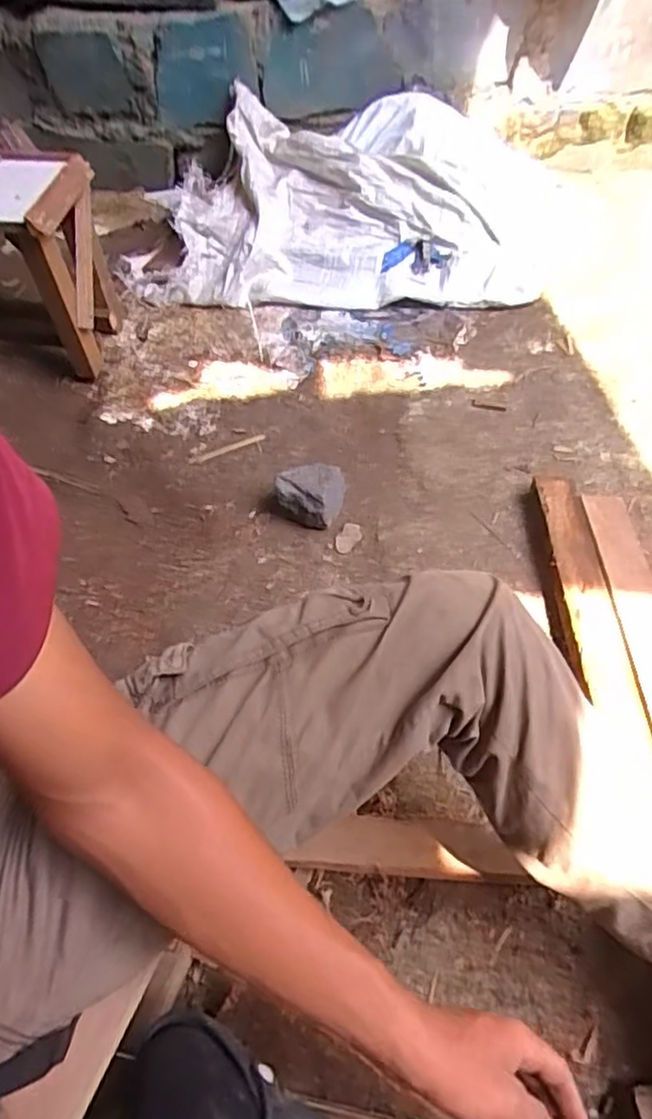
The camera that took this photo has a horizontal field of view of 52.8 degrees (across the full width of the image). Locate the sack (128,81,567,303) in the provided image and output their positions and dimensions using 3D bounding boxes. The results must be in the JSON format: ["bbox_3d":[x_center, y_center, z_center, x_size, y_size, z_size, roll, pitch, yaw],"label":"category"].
[{"bbox_3d":[0.059,-0.746,1.366,0.915,0.169,0.494,2,57,4],"label":"sack"}]

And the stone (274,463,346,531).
[{"bbox_3d":[-0.022,-0.100,1.012,0.086,0.074,0.088,-1,57,2],"label":"stone"}]

